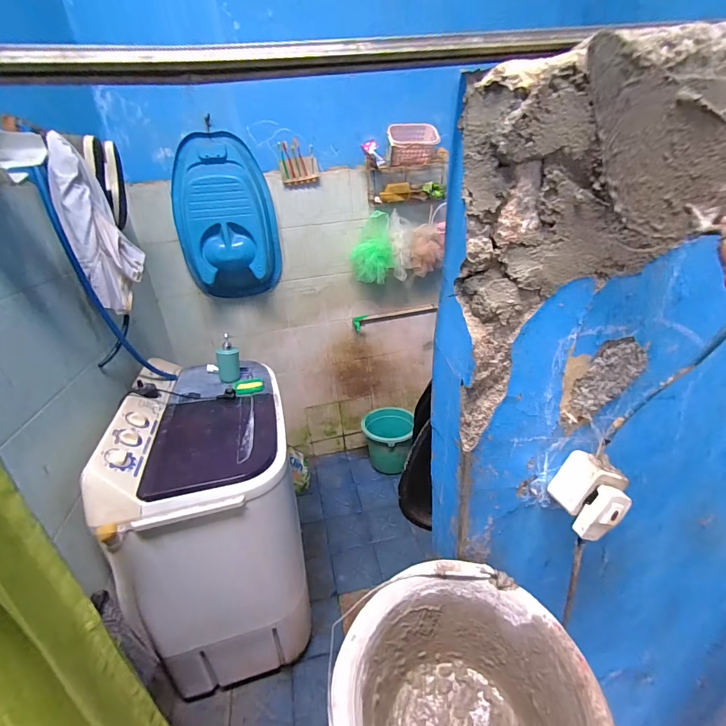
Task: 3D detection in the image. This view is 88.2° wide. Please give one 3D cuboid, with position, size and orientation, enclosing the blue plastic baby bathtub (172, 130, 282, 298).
[{"bbox_3d":[-0.602,-0.620,1.656,0.426,0.644,0.168,-11,26,-11],"label":"blue plastic baby bathtub"}]

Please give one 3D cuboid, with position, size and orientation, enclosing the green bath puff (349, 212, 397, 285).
[{"bbox_3d":[0.046,-0.549,1.805,0.213,0.290,0.173,-2,26,10],"label":"green bath puff"}]

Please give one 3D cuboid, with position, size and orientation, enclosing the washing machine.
[{"bbox_3d":[-0.469,0.519,1.351,0.478,0.901,0.728,-11,26,-10],"label":"washing machine"}]

